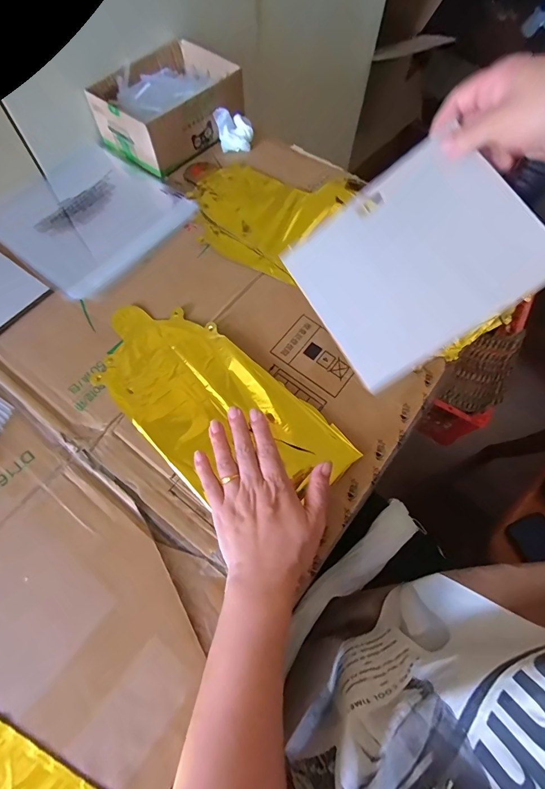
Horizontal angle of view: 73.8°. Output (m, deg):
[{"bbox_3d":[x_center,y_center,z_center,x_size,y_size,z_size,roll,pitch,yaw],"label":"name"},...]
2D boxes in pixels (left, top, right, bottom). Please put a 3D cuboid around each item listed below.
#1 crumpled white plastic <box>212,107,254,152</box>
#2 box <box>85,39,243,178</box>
[{"bbox_3d":[-0.057,-0.388,0.533,0.054,0.037,0.035,1,67,-1],"label":"crumpled white plastic"},{"bbox_3d":[-0.146,-0.418,0.524,0.144,0.063,0.189,42,72,15],"label":"box"}]

